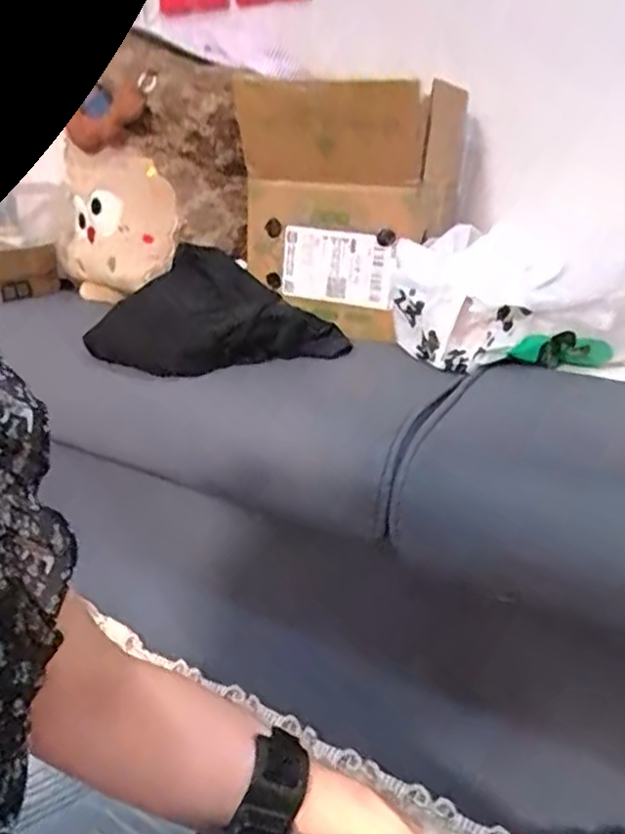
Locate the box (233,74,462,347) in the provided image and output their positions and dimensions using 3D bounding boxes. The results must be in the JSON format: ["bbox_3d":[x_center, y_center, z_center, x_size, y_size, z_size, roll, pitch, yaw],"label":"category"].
[{"bbox_3d":[0.040,-0.235,0.731,0.201,0.235,0.165,16,31,26],"label":"box"}]

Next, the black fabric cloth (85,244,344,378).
[{"bbox_3d":[-0.089,-0.100,0.673,0.218,0.067,0.173,15,30,25],"label":"black fabric cloth"}]

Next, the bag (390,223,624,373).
[{"bbox_3d":[0.217,-0.118,0.673,0.267,0.110,0.173,12,29,20],"label":"bag"}]

